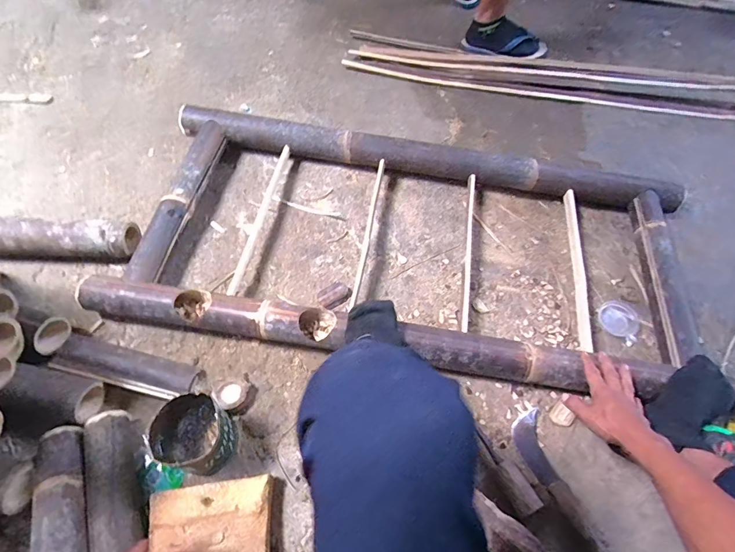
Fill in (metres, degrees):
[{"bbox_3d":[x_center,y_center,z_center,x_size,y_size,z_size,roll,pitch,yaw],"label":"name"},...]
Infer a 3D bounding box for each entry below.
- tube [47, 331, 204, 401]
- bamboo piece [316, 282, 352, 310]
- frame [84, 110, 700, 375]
[{"bbox_3d":[-0.429,0.163,0.694,0.248,0.041,0.070,15,64,4],"label":"tube"},{"bbox_3d":[-0.069,0.041,0.805,0.069,0.024,0.050,-30,69,-17],"label":"bamboo piece"},{"bbox_3d":[0.086,-0.120,0.822,1.138,0.095,0.578,4,63,1],"label":"frame"}]

